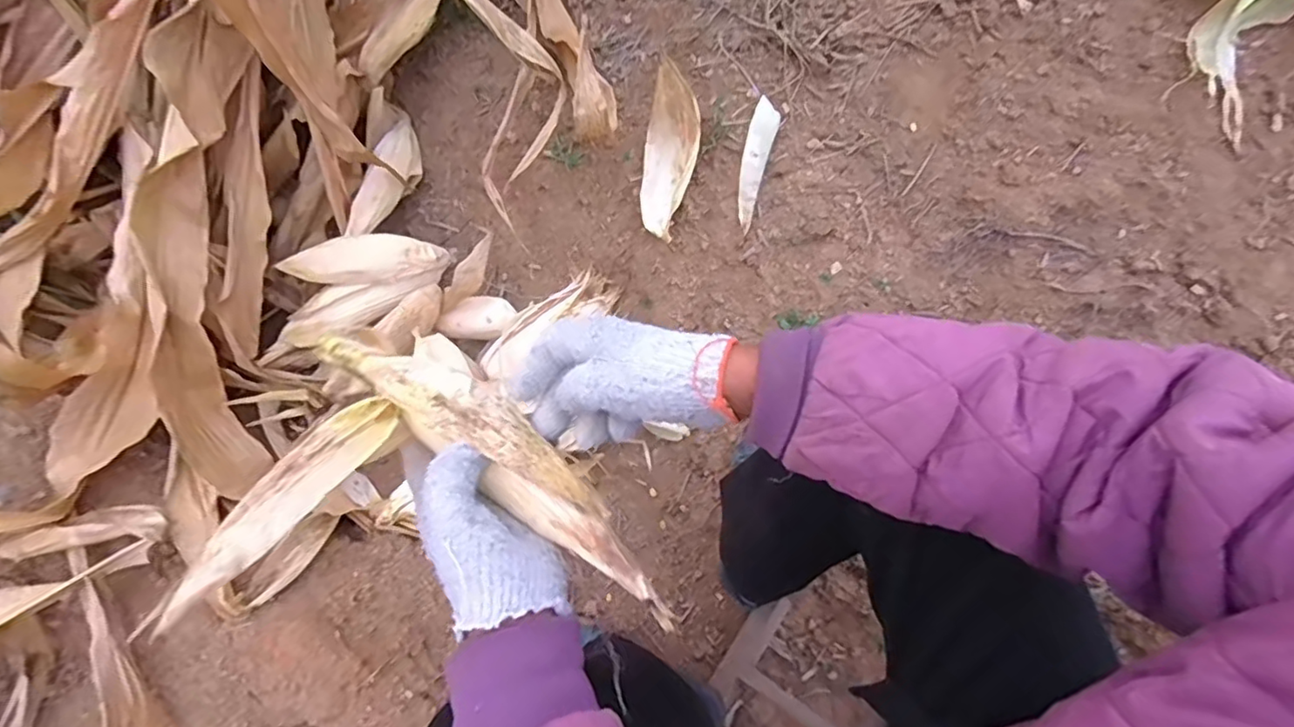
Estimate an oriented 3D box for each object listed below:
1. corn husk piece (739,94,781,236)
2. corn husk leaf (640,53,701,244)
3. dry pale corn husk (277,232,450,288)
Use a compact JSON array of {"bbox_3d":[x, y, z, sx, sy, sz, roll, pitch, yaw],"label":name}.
[{"bbox_3d":[0.135,-0.247,0.737,0.033,0.019,0.159,12,91,2],"label":"corn husk piece"},{"bbox_3d":[0.029,-0.263,0.760,0.064,0.057,0.208,6,93,0],"label":"corn husk leaf"},{"bbox_3d":[-0.379,-0.140,0.808,0.197,0.052,0.069,-12,69,-7],"label":"dry pale corn husk"}]

